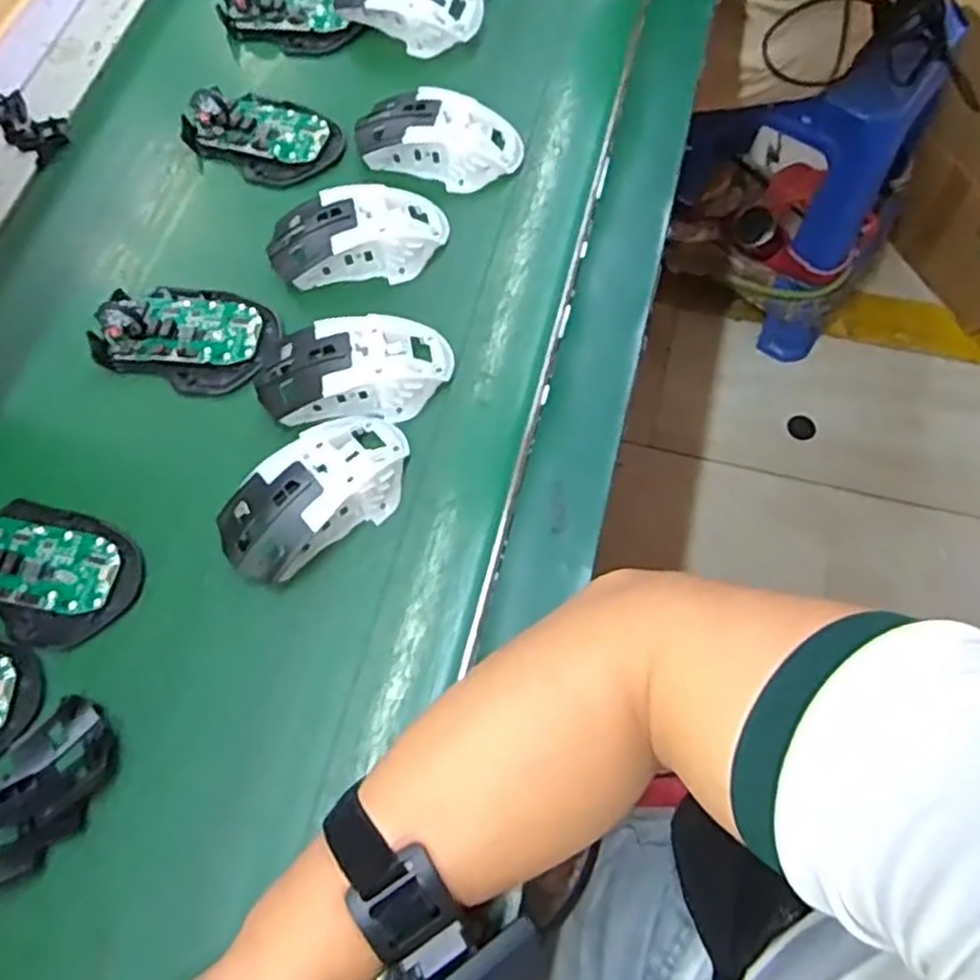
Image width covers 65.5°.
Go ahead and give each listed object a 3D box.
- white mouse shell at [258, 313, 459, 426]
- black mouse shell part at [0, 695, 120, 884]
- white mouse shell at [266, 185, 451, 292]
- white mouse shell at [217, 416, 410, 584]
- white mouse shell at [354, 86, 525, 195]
[{"bbox_3d":[-0.082,-0.073,0.459,0.118,0.036,0.063,-11,67,-3],"label":"white mouse shell"},{"bbox_3d":[-0.229,0.154,0.380,0.054,0.016,0.095,37,73,18],"label":"black mouse shell part"},{"bbox_3d":[-0.087,-0.169,0.499,0.117,0.036,0.061,-6,67,-1],"label":"white mouse shell"},{"bbox_3d":[-0.097,0.000,0.427,0.115,0.035,0.060,-33,68,-11],"label":"white mouse shell"},{"bbox_3d":[-0.035,-0.248,0.530,0.114,0.037,0.064,19,69,9],"label":"white mouse shell"}]

